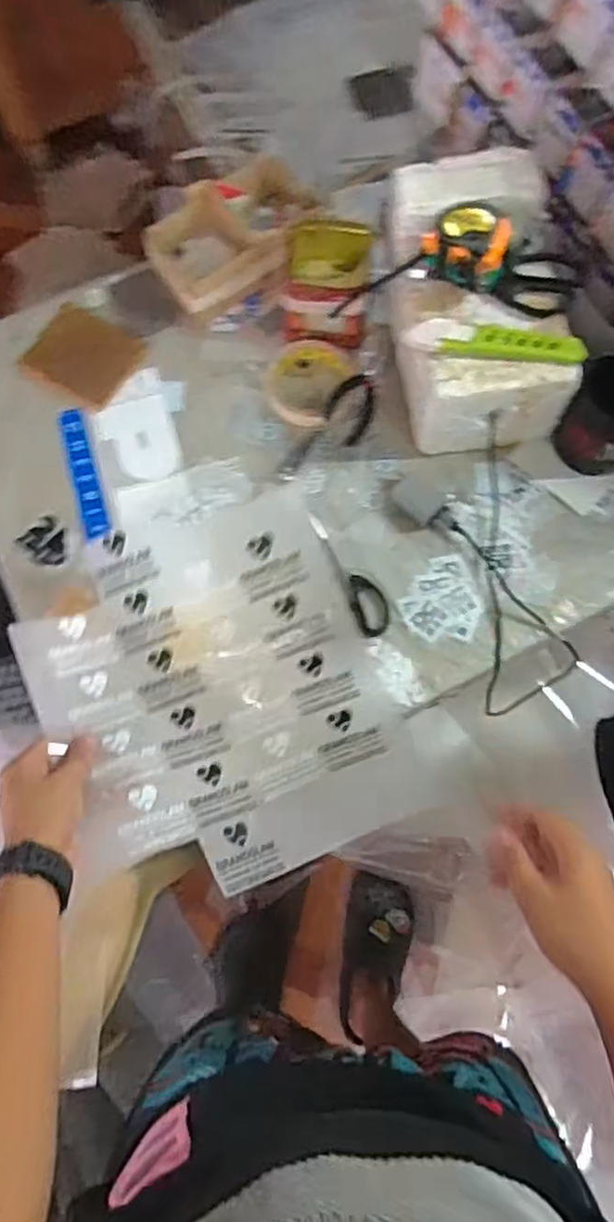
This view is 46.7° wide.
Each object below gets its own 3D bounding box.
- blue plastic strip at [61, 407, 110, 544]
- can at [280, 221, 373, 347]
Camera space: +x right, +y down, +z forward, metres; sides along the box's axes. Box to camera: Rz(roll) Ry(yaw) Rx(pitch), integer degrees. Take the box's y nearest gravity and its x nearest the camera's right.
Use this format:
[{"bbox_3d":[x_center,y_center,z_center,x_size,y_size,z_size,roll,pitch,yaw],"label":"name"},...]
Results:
[{"bbox_3d":[-0.233,-0.144,0.744,0.026,0.018,0.163,-17,72,-6],"label":"blue plastic strip"},{"bbox_3d":[0.019,-0.342,0.766,0.094,0.092,0.087,4,72,1],"label":"can"}]

